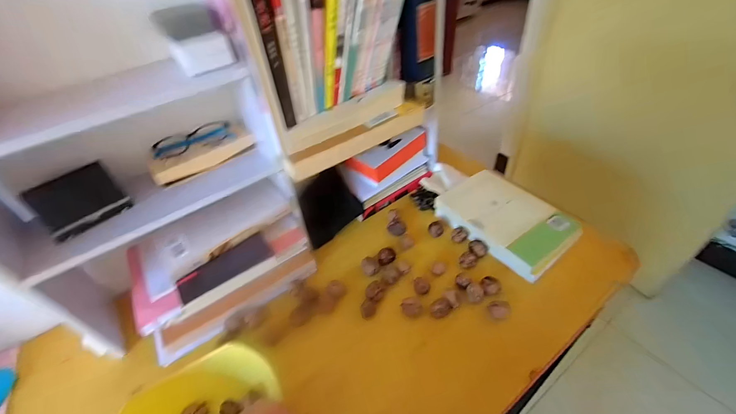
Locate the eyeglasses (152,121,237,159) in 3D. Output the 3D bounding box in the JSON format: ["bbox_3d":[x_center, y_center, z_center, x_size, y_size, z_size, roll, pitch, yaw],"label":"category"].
[{"bbox_3d":[-0.299,-0.115,0.547,0.129,0.029,0.035,-23,45,-16],"label":"eyeglasses"}]

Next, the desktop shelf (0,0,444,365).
[{"bbox_3d":[-0.177,-0.109,0.554,0.726,0.447,0.231,-37,53,-27],"label":"desktop shelf"}]

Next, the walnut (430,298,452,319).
[{"bbox_3d":[0.126,0.175,0.552,0.034,0.028,0.024,-25,51,-16],"label":"walnut"}]

